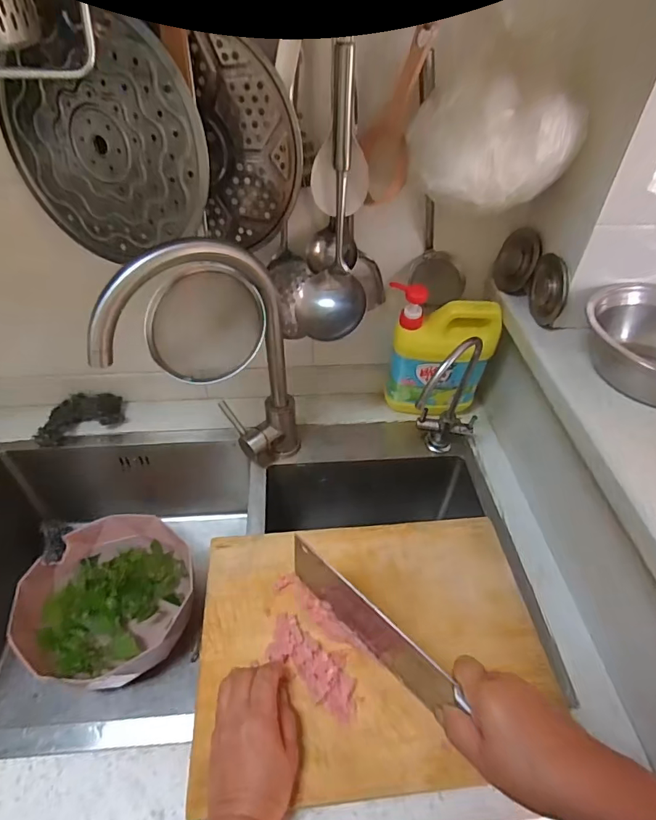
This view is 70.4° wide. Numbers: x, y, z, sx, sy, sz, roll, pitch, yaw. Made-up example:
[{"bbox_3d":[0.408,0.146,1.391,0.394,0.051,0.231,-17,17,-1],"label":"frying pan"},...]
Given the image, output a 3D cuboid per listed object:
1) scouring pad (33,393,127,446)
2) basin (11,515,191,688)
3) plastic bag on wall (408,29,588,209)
[{"bbox_3d":[-0.403,0.009,0.754,0.131,0.020,0.071,-21,78,-12],"label":"scouring pad"},{"bbox_3d":[-0.336,0.289,0.709,0.245,0.071,0.239,0,45,0],"label":"basin"},{"bbox_3d":[0.167,-0.281,0.461,0.155,0.116,0.118,18,46,17],"label":"plastic bag on wall"}]

